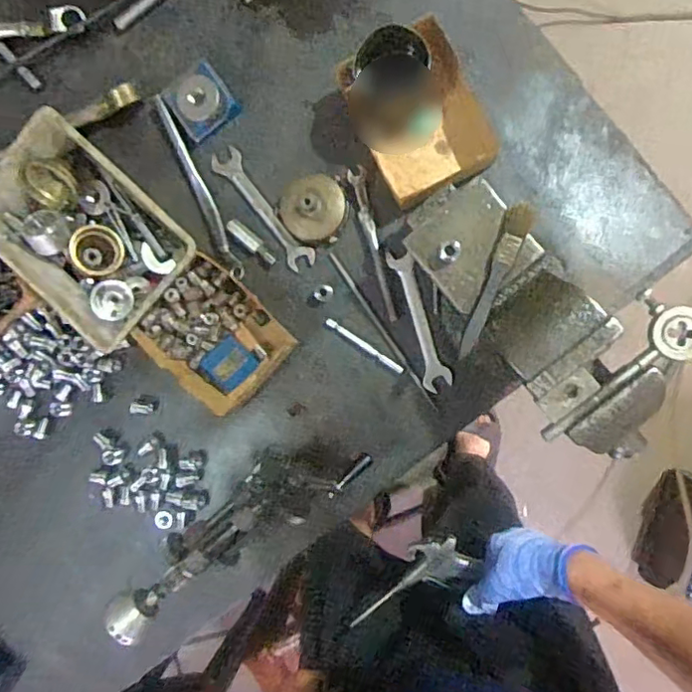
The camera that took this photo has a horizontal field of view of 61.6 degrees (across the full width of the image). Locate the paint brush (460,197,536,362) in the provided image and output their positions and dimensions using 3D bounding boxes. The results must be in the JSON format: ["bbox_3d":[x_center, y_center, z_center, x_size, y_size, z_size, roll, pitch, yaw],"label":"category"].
[{"bbox_3d":[0.141,-0.062,0.554,0.023,0.011,0.151,23,96,7],"label":"paint brush"}]

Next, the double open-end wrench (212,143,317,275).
[{"bbox_3d":[-0.098,-0.165,0.700,0.035,0.005,0.171,-38,87,9],"label":"double open-end wrench"}]

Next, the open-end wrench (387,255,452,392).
[{"bbox_3d":[0.087,-0.028,0.680,0.032,0.004,0.164,-17,91,9],"label":"open-end wrench"}]

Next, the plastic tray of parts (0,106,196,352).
[{"bbox_3d":[-0.315,-0.131,0.701,0.246,0.064,0.190,41,98,4],"label":"plastic tray of parts"}]

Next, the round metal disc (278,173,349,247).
[{"bbox_3d":[-0.042,-0.160,0.673,0.082,0.042,0.077,0,93,9],"label":"round metal disc"}]

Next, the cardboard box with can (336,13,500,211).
[{"bbox_3d":[0.081,-0.252,0.635,0.130,0.085,0.172,-31,88,9],"label":"cardboard box with can"}]

